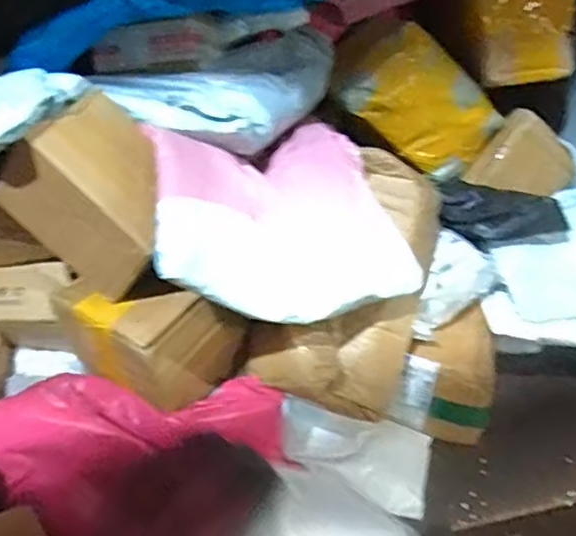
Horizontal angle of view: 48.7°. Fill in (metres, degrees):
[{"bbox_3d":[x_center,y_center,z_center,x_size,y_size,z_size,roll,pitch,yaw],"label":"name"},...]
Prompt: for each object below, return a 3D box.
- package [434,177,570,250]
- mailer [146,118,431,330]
[{"bbox_3d":[0.261,-0.069,0.787,0.158,0.053,0.093,8,40,9],"label":"package"},{"bbox_3d":[-0.010,-0.055,0.605,0.249,0.128,0.207,-12,41,-15],"label":"mailer"}]

